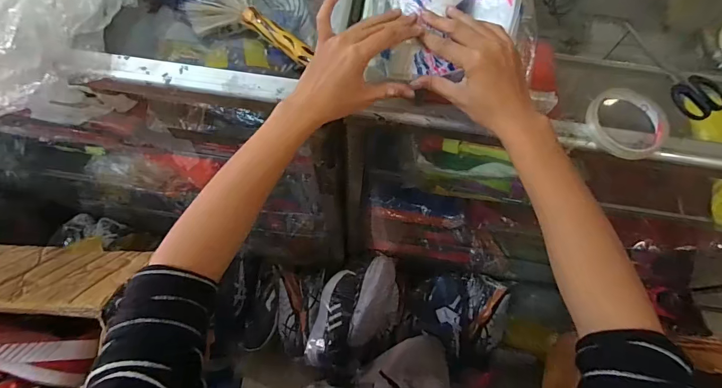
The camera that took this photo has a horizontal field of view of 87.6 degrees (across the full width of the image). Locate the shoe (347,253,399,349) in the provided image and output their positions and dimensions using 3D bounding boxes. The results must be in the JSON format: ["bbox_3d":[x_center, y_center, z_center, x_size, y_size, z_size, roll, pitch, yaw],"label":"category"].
[{"bbox_3d":[0.051,0.337,1.150,0.126,0.126,0.258,17,69,5],"label":"shoe"}]

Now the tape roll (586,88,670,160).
[{"bbox_3d":[0.313,-0.084,0.441,0.090,0.011,0.088,1,68,-2],"label":"tape roll"}]

